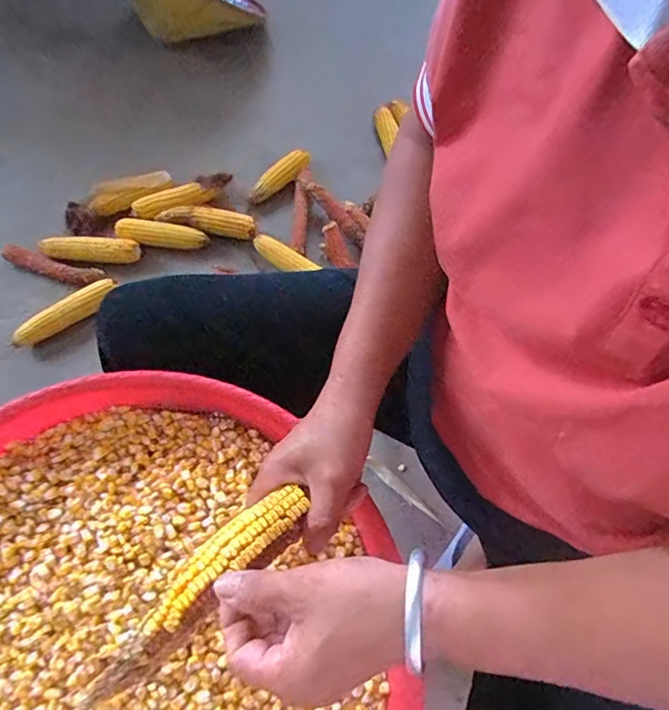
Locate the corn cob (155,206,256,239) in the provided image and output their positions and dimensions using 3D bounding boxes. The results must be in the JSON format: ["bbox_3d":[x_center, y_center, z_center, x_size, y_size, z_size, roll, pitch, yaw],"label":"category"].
[{"bbox_3d":[-0.266,-0.282,1.030,0.202,0.043,0.044,11,67,4],"label":"corn cob"}]

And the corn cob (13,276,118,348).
[{"bbox_3d":[-0.517,-0.081,0.942,0.210,0.036,0.043,-37,71,-15],"label":"corn cob"}]

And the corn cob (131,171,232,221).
[{"bbox_3d":[-0.321,-0.341,1.057,0.213,0.042,0.039,-27,69,-11],"label":"corn cob"}]

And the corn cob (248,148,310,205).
[{"bbox_3d":[-0.119,-0.394,1.075,0.165,0.043,0.038,-36,71,-15],"label":"corn cob"}]

